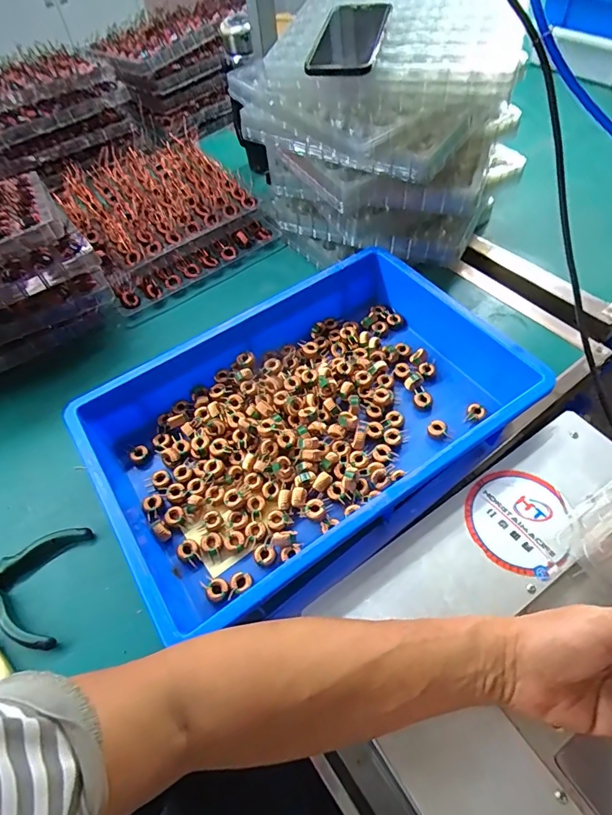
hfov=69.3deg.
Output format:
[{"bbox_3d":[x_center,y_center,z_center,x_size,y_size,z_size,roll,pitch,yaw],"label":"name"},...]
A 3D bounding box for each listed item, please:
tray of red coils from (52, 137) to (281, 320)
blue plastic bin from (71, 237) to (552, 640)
[{"bbox_3d":[-0.260,-0.340,0.757,0.268,0.065,0.347,-33,60,-17],"label":"tray of red coils"},{"bbox_3d":[0.014,0.001,0.496,0.465,0.078,0.288,-31,60,-16],"label":"blue plastic bin"}]

